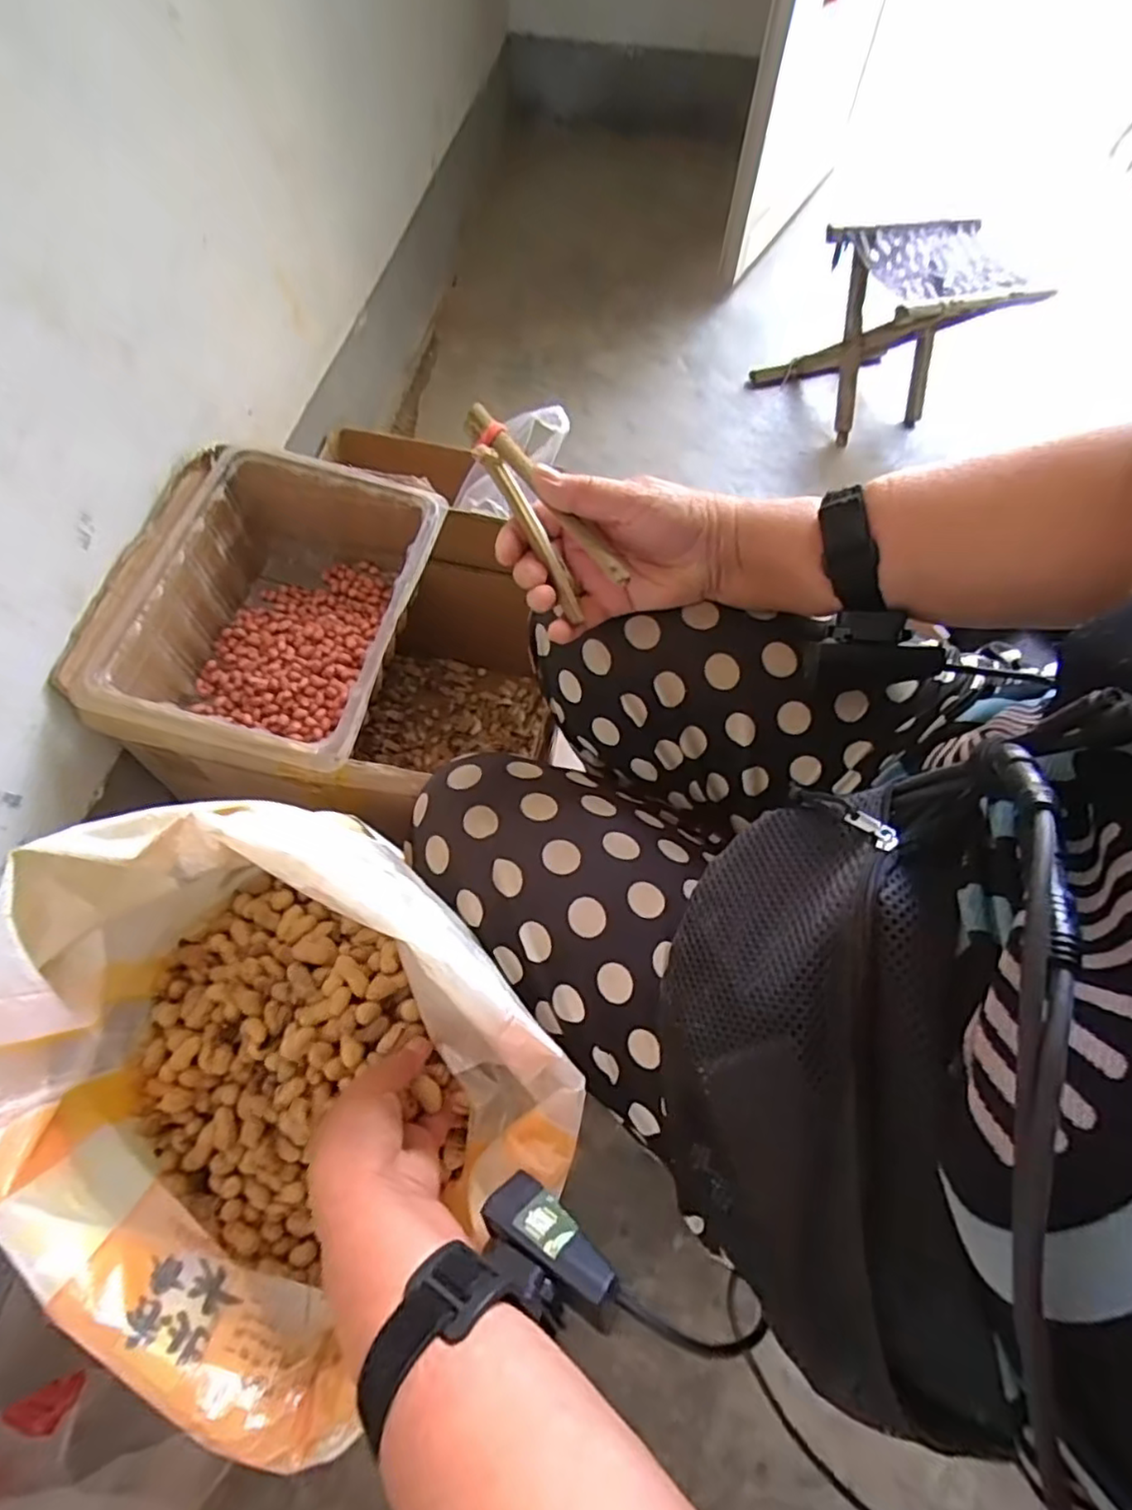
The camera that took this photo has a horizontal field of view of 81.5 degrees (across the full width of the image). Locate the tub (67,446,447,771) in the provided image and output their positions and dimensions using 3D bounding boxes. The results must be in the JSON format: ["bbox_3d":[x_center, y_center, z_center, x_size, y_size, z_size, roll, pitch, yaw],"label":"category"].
[{"bbox_3d":[-0.277,-0.134,0.654,0.245,0.122,0.316,9,61,4],"label":"tub"}]

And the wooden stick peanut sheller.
[{"bbox_3d":[-0.019,-0.150,0.387,0.029,0.046,0.130,-37,89,-20],"label":"wooden stick peanut sheller"}]

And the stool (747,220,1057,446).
[{"bbox_3d":[0.591,-0.772,1.215,0.355,0.280,0.227,-10,61,-7],"label":"stool"}]

